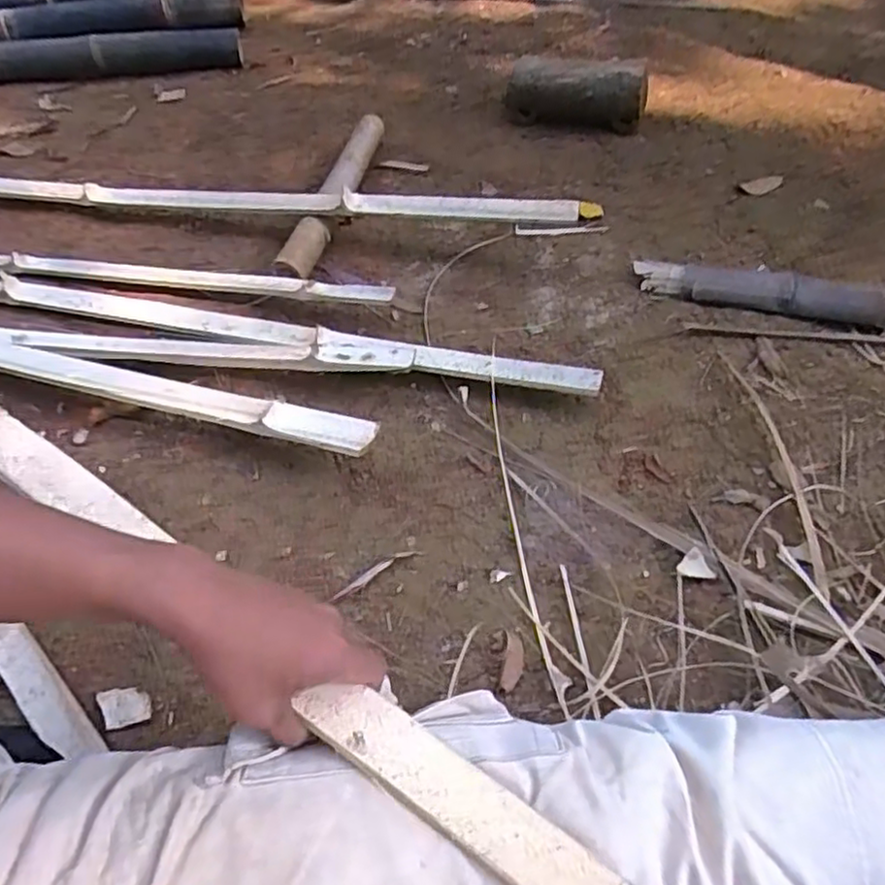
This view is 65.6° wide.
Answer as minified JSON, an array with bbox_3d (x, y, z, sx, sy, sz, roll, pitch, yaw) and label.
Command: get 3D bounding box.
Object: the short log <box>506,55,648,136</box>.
[{"bbox_3d":[0.289,-0.791,1.541,0.331,0.119,0.127,14,49,16],"label":"short log"}]

